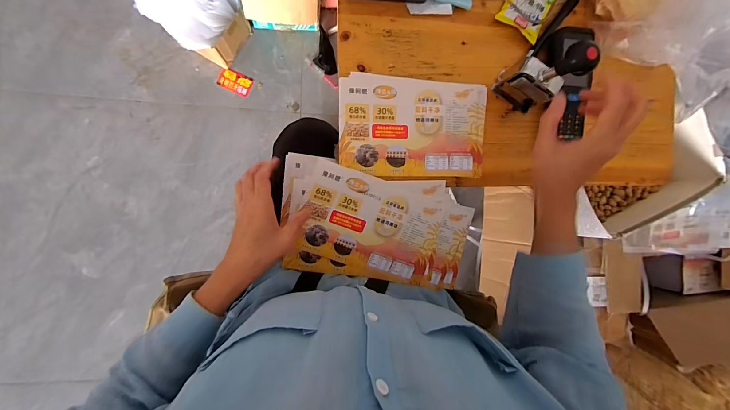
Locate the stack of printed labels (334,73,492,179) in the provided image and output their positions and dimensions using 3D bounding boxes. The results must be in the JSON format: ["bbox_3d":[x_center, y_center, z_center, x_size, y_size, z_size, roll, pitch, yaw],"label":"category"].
[{"bbox_3d":[0.074,-0.115,0.469,0.221,0.007,0.144,1,91,-8],"label":"stack of printed labels"}]

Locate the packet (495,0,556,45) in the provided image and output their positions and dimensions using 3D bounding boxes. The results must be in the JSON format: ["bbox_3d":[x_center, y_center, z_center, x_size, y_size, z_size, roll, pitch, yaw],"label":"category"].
[{"bbox_3d":[0.246,-0.296,0.474,0.071,0.010,0.077,30,87,-8],"label":"packet"}]

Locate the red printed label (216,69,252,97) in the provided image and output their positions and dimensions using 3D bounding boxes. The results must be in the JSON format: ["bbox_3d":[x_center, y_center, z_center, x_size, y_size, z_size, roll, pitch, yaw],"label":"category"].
[{"bbox_3d":[-0.381,-0.360,0.920,0.090,0.009,0.059,19,88,-8],"label":"red printed label"}]

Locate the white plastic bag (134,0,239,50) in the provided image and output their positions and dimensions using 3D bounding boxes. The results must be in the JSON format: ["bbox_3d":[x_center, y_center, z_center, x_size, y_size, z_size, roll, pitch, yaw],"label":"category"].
[{"bbox_3d":[-0.421,-0.475,0.736,0.179,0.093,0.171,29,87,-8],"label":"white plastic bag"}]

